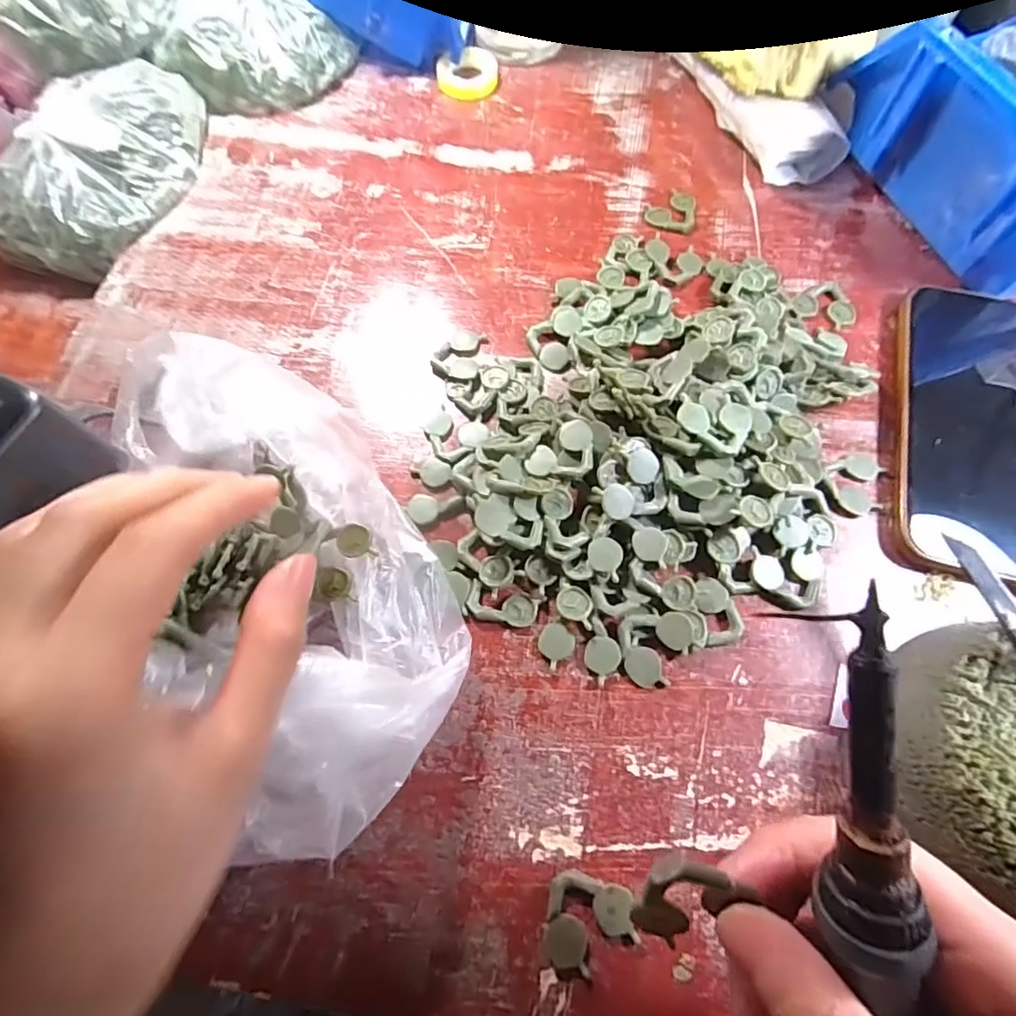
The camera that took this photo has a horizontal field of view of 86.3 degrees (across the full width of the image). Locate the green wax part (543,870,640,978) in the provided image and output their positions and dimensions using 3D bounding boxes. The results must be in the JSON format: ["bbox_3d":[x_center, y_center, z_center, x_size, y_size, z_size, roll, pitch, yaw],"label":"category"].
[{"bbox_3d":[0.030,0.152,0.197,0.032,0.005,0.030,10,68,5],"label":"green wax part"}]

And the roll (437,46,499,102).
[{"bbox_3d":[-0.027,-0.308,0.384,0.041,0.012,0.041,0,68,1],"label":"roll"}]

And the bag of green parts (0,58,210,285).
[{"bbox_3d":[-0.250,-0.217,0.334,0.093,0.043,0.149,21,70,10],"label":"bag of green parts"}]

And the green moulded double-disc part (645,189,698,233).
[{"bbox_3d":[0.101,-0.185,0.335,0.030,0.004,0.034,9,68,5],"label":"green moulded double-disc part"}]

